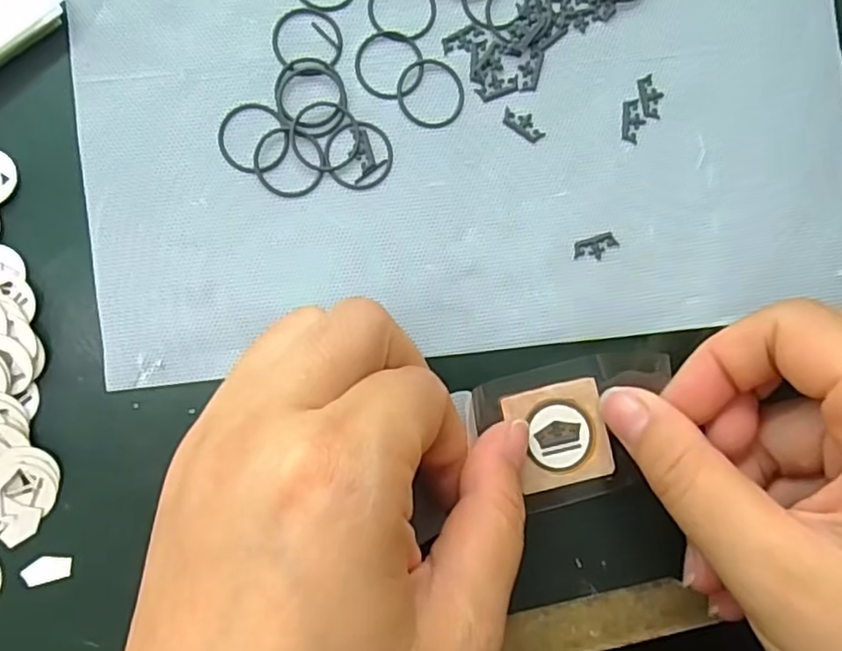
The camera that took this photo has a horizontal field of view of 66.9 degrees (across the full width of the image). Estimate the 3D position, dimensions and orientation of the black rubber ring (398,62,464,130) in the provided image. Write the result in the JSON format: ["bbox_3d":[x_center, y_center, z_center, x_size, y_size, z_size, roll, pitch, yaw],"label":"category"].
[{"bbox_3d":[0.003,-0.070,0.192,0.020,0.004,0.021,0,89,-5],"label":"black rubber ring"}]

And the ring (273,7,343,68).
[{"bbox_3d":[-0.034,-0.086,0.190,0.021,0.004,0.019,-5,89,-5],"label":"ring"}]

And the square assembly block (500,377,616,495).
[{"bbox_3d":[0.041,0.032,0.187,0.028,0.004,0.029,-13,90,-5],"label":"square assembly block"}]

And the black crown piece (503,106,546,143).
[{"bbox_3d":[0.032,-0.062,0.194,0.014,0.004,0.007,33,86,-3],"label":"black crown piece"}]

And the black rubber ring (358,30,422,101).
[{"bbox_3d":[-0.009,-0.079,0.191,0.020,0.004,0.021,0,89,-5],"label":"black rubber ring"}]

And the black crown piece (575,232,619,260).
[{"bbox_3d":[0.054,-0.024,0.195,0.013,0.004,0.007,-16,92,-1],"label":"black crown piece"}]

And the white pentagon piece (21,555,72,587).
[{"bbox_3d":[-0.106,0.069,0.181,0.014,0.004,0.007,-15,90,-5],"label":"white pentagon piece"}]

